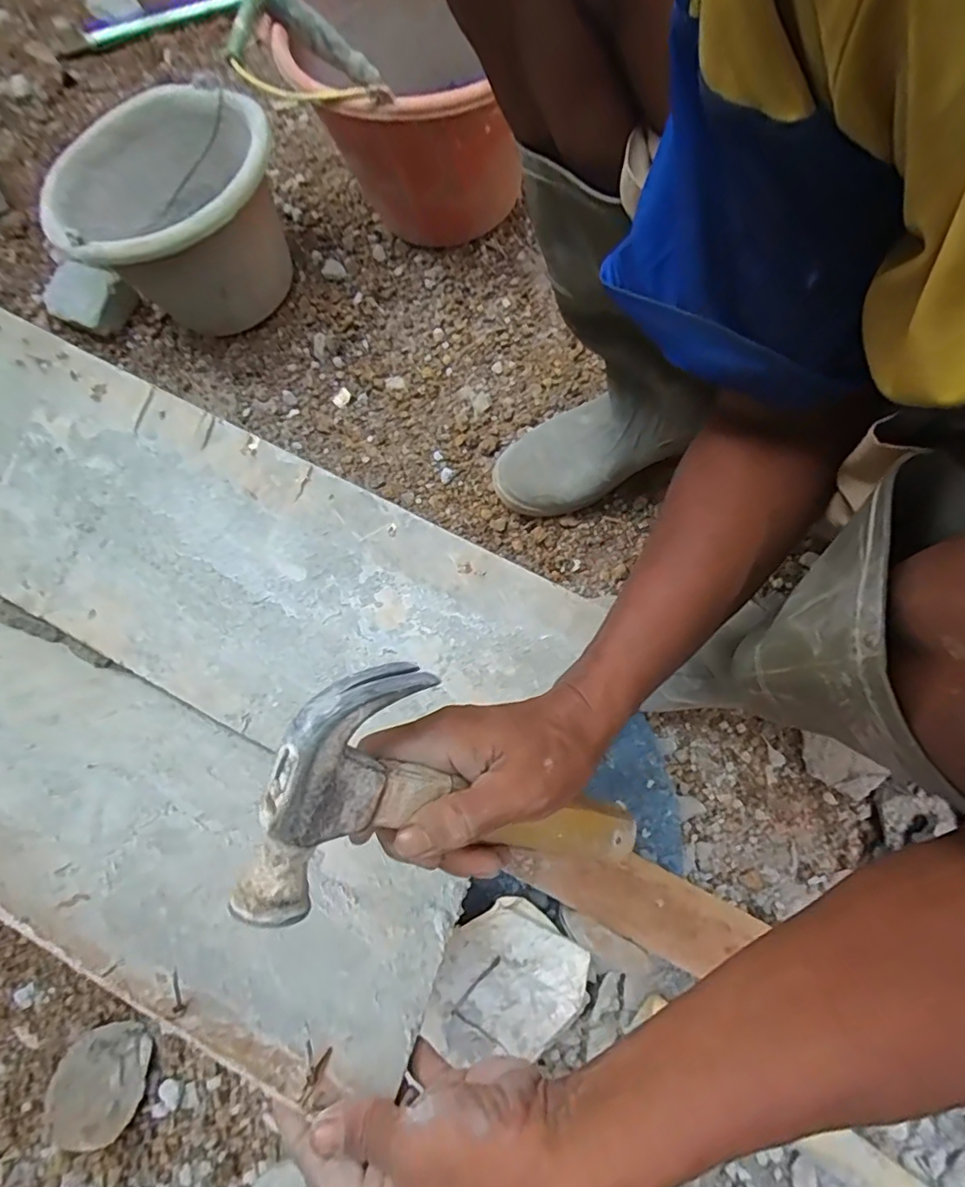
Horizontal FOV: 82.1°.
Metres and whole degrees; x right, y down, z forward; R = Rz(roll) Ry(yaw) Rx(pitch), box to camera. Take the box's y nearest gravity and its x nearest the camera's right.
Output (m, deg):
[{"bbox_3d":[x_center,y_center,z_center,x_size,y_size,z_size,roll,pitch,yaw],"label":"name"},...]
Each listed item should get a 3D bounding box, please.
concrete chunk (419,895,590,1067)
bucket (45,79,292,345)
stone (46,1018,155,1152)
[{"bbox_3d":[0.019,0.348,0.485,0.118,0.027,0.137,36,80,14],"label":"concrete chunk"},{"bbox_3d":[-0.353,-0.435,0.640,0.227,0.194,0.250,-35,73,-6],"label":"bucket"},{"bbox_3d":[-0.354,0.450,0.513,0.087,0.031,0.089,-1,73,5],"label":"stone"}]

